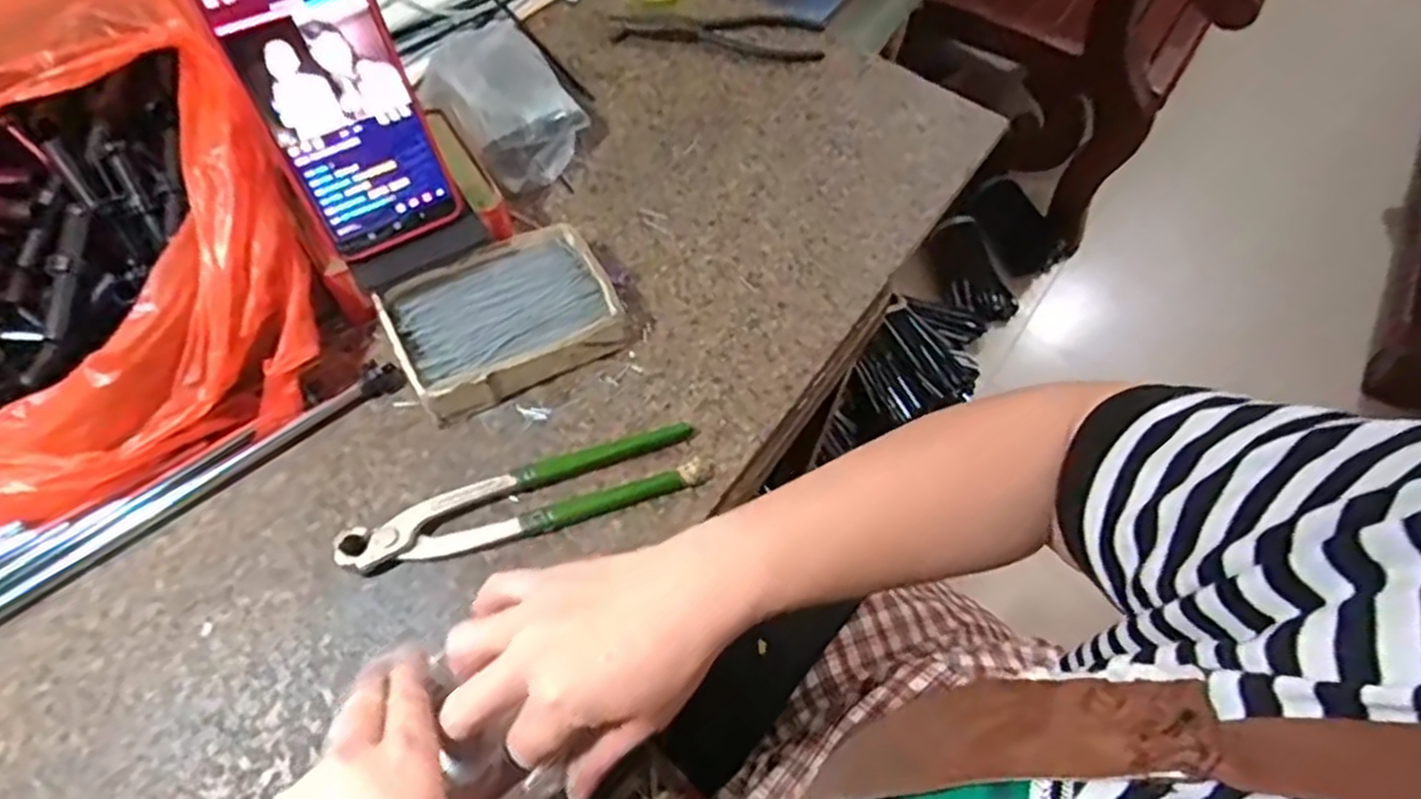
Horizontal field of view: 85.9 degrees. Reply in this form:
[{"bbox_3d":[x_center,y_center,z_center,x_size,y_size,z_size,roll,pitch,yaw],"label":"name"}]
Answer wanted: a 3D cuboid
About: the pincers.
[{"bbox_3d":[-0.101,0.054,0.428,0.197,0.024,0.041,-17,63,-10],"label":"pincers"}]

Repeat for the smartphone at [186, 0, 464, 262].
[{"bbox_3d":[-0.195,-0.158,0.397,0.078,0.164,0.009,-28,37,-15],"label":"smartphone"}]

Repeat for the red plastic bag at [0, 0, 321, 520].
[{"bbox_3d":[-0.359,-0.086,0.402,0.246,0.137,0.255,-31,66,-17],"label":"red plastic bag"}]

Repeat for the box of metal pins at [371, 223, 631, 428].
[{"bbox_3d":[-0.125,-0.048,0.471,0.130,0.043,0.087,-30,66,-16],"label":"box of metal pins"}]

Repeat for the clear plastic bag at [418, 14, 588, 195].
[{"bbox_3d":[-0.146,-0.210,0.551,0.085,0.055,0.111,-37,68,-19],"label":"clear plastic bag"}]

